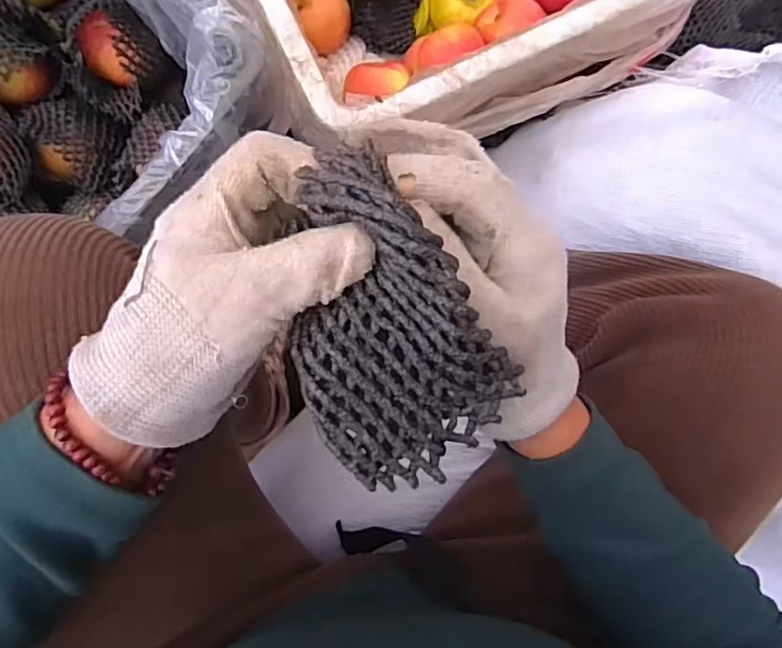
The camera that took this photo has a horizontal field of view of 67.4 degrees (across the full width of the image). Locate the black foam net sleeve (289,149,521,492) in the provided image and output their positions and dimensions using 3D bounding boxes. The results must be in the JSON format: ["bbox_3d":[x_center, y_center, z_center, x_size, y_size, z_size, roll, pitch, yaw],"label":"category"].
[{"bbox_3d":[-0.007,0.003,0.206,0.070,0.020,0.112,-33,99,0],"label":"black foam net sleeve"}]

